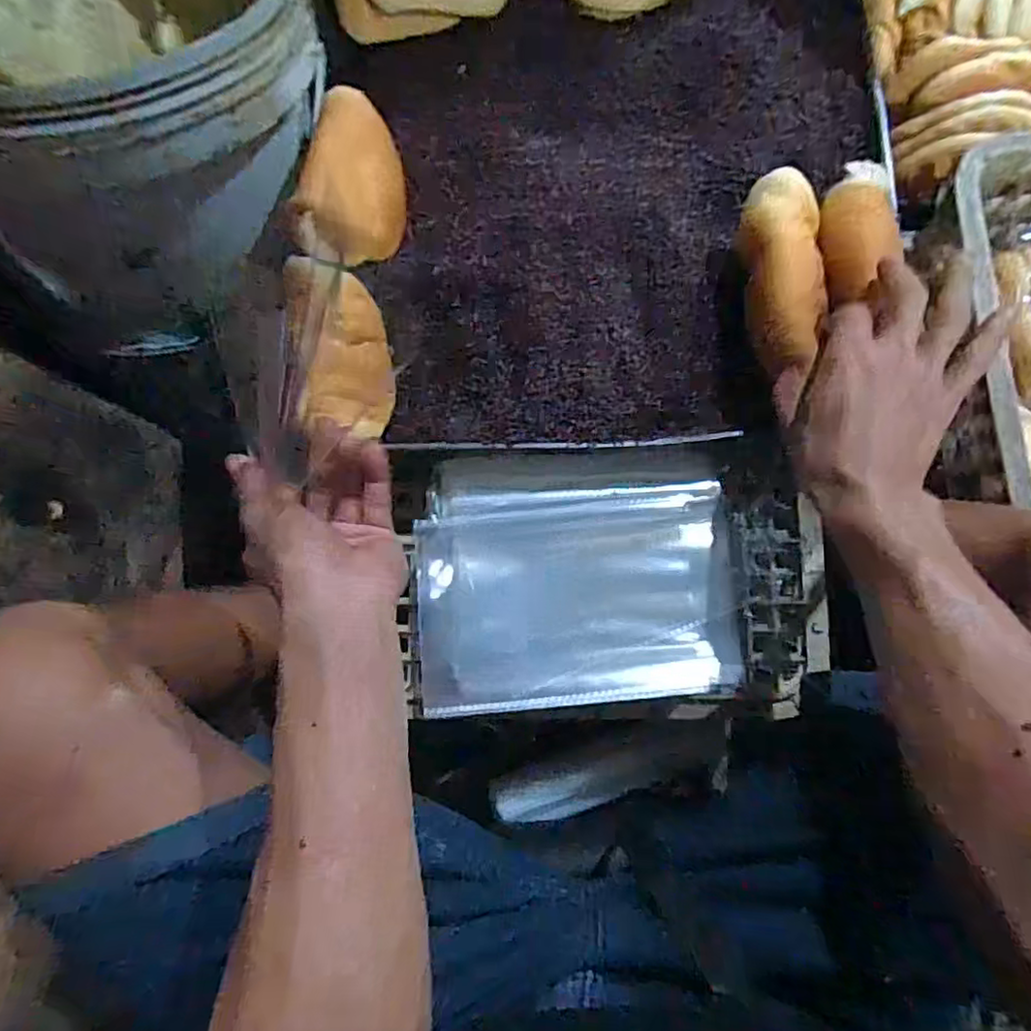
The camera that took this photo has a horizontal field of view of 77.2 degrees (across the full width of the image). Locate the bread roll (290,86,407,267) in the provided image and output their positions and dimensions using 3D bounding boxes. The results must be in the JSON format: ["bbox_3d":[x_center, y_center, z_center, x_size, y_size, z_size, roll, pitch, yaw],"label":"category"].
[{"bbox_3d":[-0.117,-0.247,0.476,0.062,0.046,0.126,7,81,4],"label":"bread roll"}]

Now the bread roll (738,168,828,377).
[{"bbox_3d":[0.183,-0.161,0.444,0.045,0.056,0.134,0,79,3],"label":"bread roll"}]

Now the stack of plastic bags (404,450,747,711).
[{"bbox_3d":[0.050,0.044,0.489,0.240,0.032,0.188,-5,81,2],"label":"stack of plastic bags"}]

